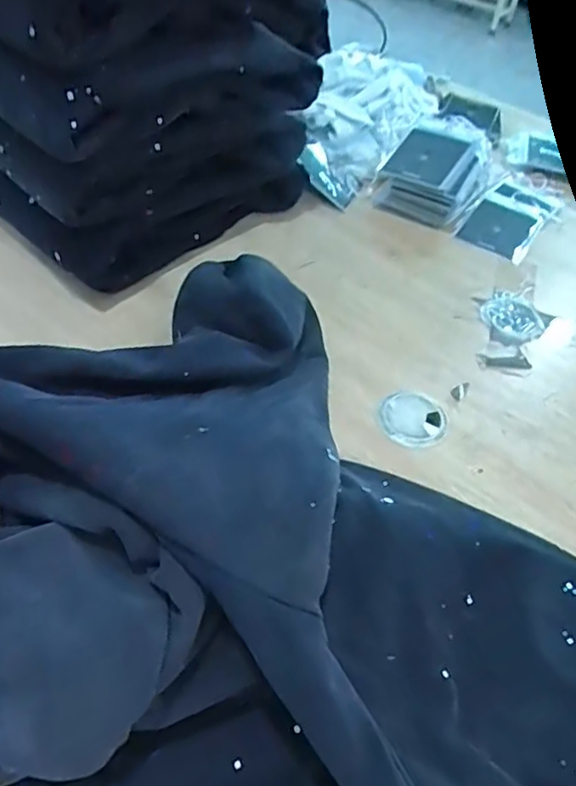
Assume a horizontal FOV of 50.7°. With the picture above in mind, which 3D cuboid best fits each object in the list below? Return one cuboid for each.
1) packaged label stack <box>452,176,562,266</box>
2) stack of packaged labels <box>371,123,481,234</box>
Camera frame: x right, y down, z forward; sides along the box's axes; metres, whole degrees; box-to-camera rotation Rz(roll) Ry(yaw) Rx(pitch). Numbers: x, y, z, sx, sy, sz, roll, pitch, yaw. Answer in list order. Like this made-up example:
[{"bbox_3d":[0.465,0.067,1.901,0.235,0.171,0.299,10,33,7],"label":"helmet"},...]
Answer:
[{"bbox_3d":[0.290,-0.229,0.791,0.090,0.018,0.171,30,54,20],"label":"packaged label stack"},{"bbox_3d":[0.182,-0.277,0.774,0.112,0.080,0.097,27,53,18],"label":"stack of packaged labels"}]

